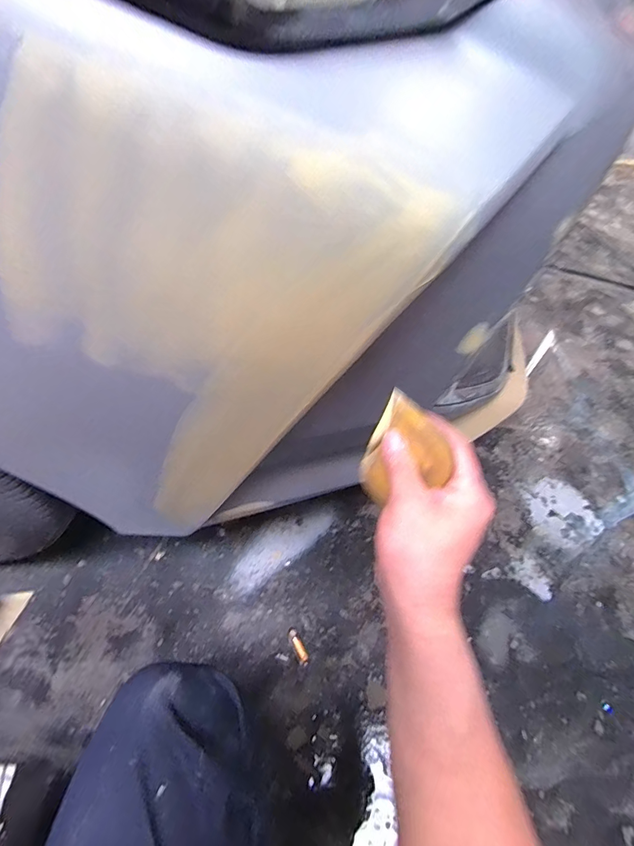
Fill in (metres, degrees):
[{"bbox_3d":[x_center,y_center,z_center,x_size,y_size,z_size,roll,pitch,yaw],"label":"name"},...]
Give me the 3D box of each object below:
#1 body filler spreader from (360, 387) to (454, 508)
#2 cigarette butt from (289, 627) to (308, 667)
[{"bbox_3d":[0.063,0.032,0.311,0.009,0.099,0.064,-22,55,-37],"label":"body filler spreader"},{"bbox_3d":[-0.028,0.346,0.640,0.015,0.006,0.054,-24,60,-16],"label":"cigarette butt"}]

